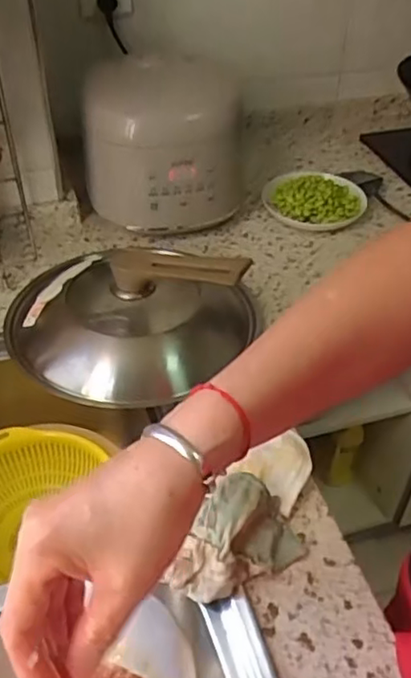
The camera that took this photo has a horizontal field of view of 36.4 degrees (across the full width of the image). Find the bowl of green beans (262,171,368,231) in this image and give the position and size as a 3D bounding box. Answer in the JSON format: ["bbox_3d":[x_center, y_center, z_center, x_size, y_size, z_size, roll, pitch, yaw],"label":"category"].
[{"bbox_3d":[0.181,-0.235,1.041,0.167,0.041,0.183,7,43,8],"label":"bowl of green beans"}]

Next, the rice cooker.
[{"bbox_3d":[-0.062,-0.291,0.969,0.221,0.212,0.234,-3,43,-4],"label":"rice cooker"}]

